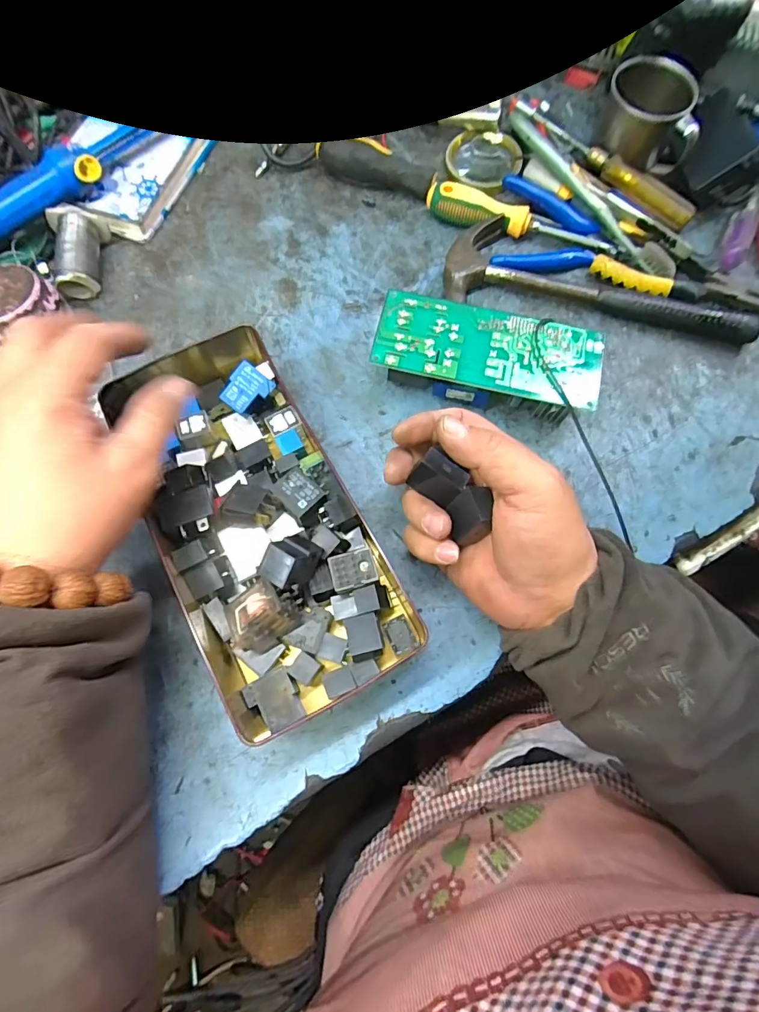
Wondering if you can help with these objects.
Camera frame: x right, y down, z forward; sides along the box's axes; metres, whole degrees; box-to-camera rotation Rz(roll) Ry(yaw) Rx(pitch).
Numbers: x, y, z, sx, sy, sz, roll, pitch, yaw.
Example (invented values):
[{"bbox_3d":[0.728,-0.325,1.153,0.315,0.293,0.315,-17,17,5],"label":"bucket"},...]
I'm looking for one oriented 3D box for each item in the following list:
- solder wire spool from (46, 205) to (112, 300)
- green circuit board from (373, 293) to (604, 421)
[{"bbox_3d":[-0.243,-0.206,0.390,0.040,0.033,0.071,-10,72,-4],"label":"solder wire spool"},{"bbox_3d":[0.077,-0.106,0.355,0.156,0.042,0.064,12,72,4],"label":"green circuit board"}]

